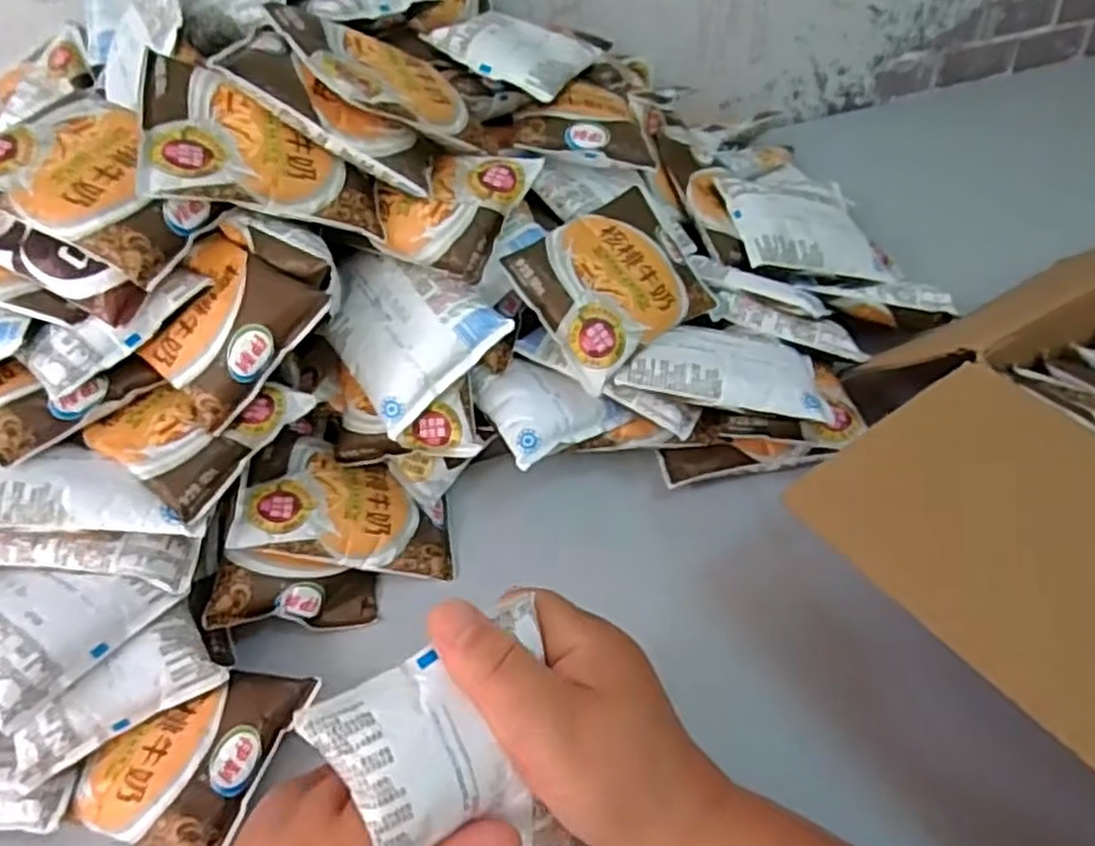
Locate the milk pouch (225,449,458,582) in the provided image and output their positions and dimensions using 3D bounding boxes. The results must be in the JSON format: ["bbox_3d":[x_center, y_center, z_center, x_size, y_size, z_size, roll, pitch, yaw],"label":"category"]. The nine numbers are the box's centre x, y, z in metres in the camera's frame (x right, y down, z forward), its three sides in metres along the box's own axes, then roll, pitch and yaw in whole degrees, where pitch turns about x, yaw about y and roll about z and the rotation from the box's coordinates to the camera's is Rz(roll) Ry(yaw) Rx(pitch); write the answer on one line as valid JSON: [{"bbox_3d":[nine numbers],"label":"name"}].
[{"bbox_3d":[-0.116,0.051,0.467,0.128,0.019,0.072,15,46,-24],"label":"milk pouch"}]

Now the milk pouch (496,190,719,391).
[{"bbox_3d":[0.046,-0.090,0.490,0.123,0.018,0.094,-37,88,-29],"label":"milk pouch"}]

